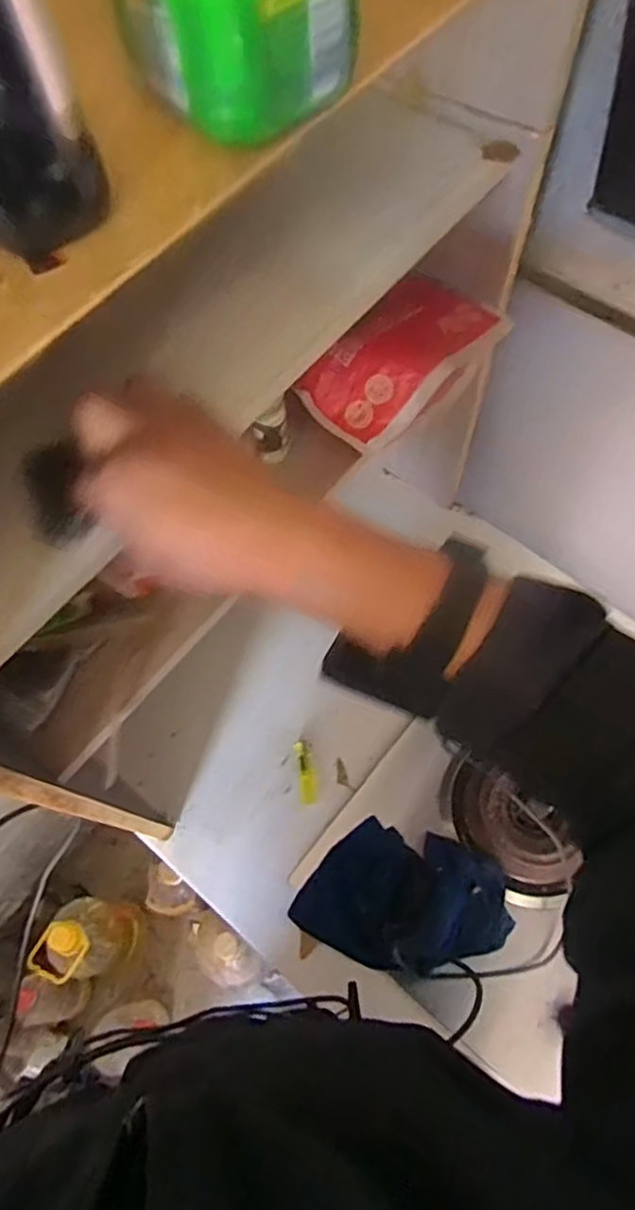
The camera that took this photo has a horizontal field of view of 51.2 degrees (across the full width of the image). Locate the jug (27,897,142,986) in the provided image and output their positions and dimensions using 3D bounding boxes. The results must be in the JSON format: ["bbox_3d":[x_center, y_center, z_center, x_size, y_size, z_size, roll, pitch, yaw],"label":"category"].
[{"bbox_3d":[-0.472,0.696,1.377,0.138,0.255,0.154,15,68,10],"label":"jug"}]

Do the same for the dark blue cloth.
[{"bbox_3d":[0.100,0.332,0.747,0.234,0.062,0.148,12,67,9],"label":"dark blue cloth"}]

